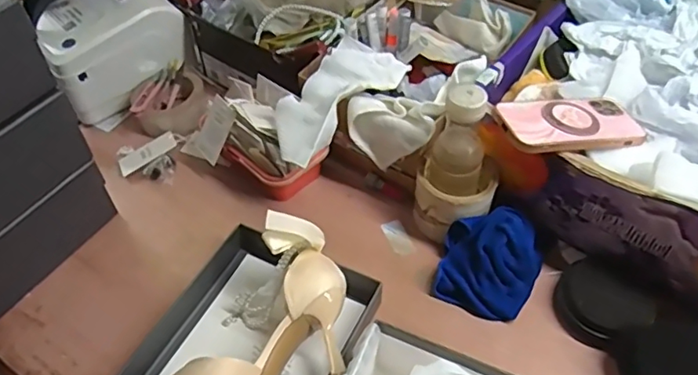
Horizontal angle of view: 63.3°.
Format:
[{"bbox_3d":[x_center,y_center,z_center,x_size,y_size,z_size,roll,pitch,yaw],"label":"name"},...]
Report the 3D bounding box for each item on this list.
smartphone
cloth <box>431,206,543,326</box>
[{"bbox_3d":[0.227,-0.067,0.584,0.147,0.014,0.074,-7,48,-15],"label":"smartphone"},{"bbox_3d":[0.152,0.079,0.615,0.104,0.060,0.105,22,54,19],"label":"cloth"}]

